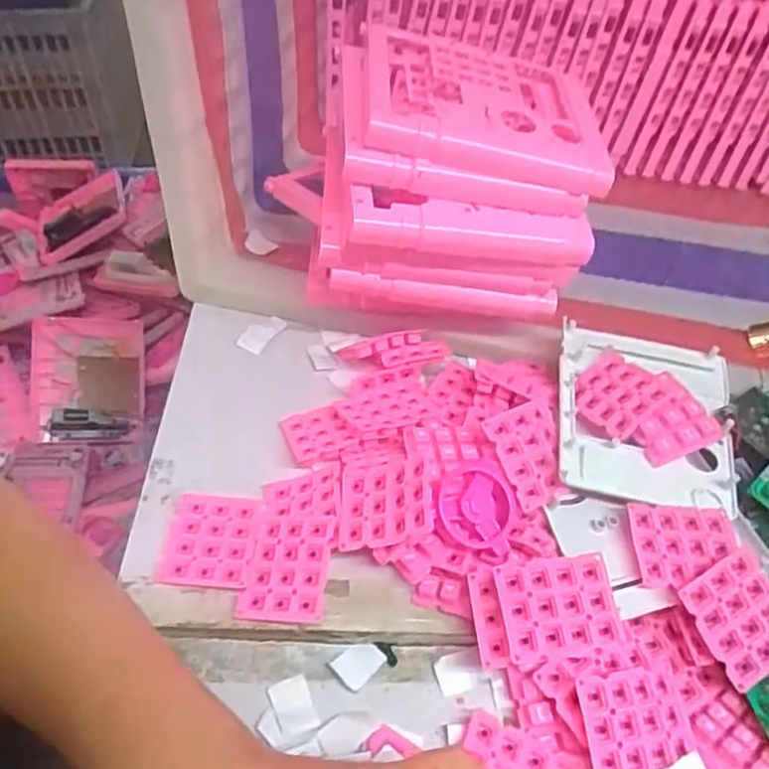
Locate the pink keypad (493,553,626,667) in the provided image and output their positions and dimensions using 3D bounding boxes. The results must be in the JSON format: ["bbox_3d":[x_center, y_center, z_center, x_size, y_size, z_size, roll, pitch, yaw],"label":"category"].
[{"bbox_3d":[0.092,0.117,0.357,0.059,0.005,0.049,-9,59,-1],"label":"pink keypad"}]

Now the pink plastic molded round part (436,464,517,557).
[{"bbox_3d":[0.053,0.070,0.387,0.045,0.020,0.043,2,49,-3],"label":"pink plastic molded round part"}]

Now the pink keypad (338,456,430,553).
[{"bbox_3d":[-0.001,0.068,0.389,0.057,0.007,0.050,-17,52,25],"label":"pink keypad"}]

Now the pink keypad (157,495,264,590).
[{"bbox_3d":[-0.103,0.093,0.403,0.053,0.011,0.058,4,49,-1],"label":"pink keypad"}]

